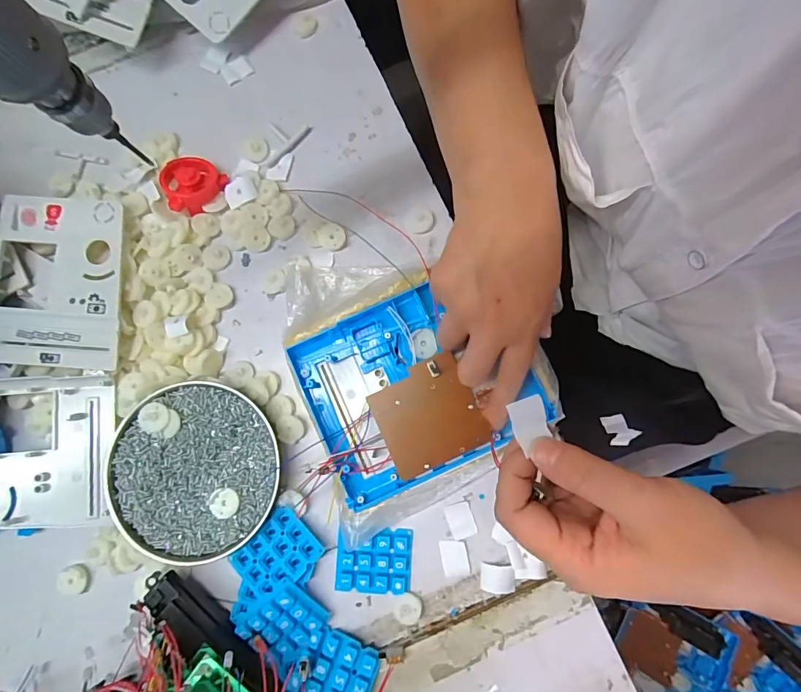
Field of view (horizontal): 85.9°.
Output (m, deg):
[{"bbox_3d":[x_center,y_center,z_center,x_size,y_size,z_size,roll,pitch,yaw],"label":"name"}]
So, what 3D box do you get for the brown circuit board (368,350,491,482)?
[{"bbox_3d":[0.020,0.051,0.319,0.073,0.011,0.072,-23,80,-4],"label":"brown circuit board"}]

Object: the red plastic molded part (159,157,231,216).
[{"bbox_3d":[-0.187,-0.144,0.378,0.050,0.014,0.053,0,79,0],"label":"red plastic molded part"}]

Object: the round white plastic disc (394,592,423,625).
[{"bbox_3d":[0.006,0.205,0.336,0.022,0.004,0.024,0,79,0],"label":"round white plastic disc"}]

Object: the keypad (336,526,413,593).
[{"bbox_3d":[-0.021,0.170,0.341,0.059,0.010,0.048,3,80,0],"label":"keypad"}]

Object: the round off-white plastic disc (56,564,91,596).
[{"bbox_3d":[-0.266,0.189,0.348,0.026,0.008,0.023,-6,80,-1],"label":"round off-white plastic disc"}]

